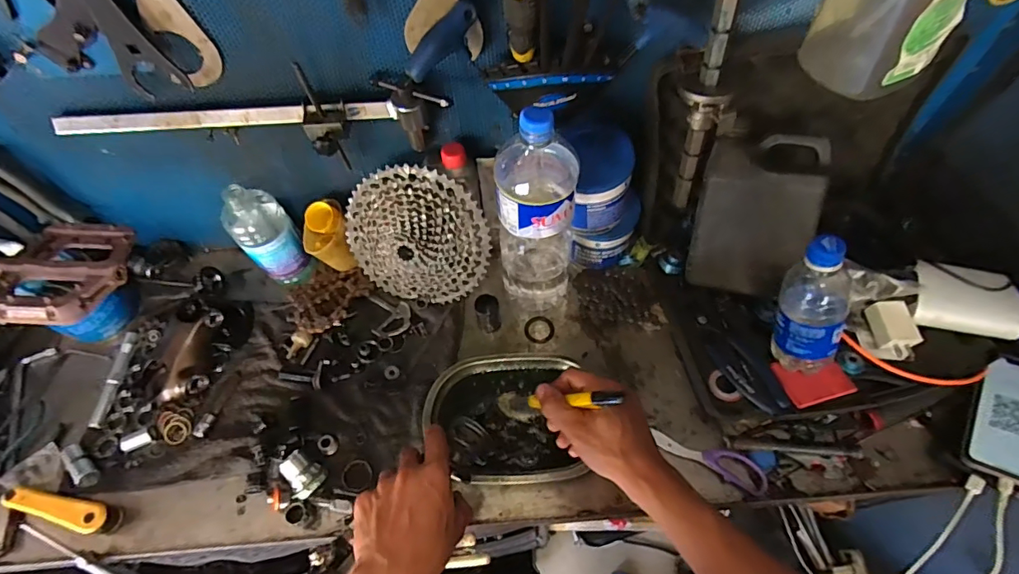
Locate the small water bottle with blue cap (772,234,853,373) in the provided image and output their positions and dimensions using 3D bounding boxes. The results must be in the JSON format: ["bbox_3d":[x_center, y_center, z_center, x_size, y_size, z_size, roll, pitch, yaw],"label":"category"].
[{"bbox_3d":[0.322,0.018,0.522,0.063,0.171,0.063,-16,32,-6],"label":"small water bottle with blue cap"}]

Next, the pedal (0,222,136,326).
[{"bbox_3d":[-0.403,-0.015,0.440,0.108,0.022,0.109,3,60,5],"label":"pedal"}]

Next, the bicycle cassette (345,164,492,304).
[{"bbox_3d":[-0.126,-0.057,0.642,0.195,0.189,0.046,10,30,5],"label":"bicycle cassette"}]

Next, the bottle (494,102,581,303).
[{"bbox_3d":[0.034,-0.083,0.587,0.084,0.314,0.105,6,60,7],"label":"bottle"}]

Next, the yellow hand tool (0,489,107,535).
[{"bbox_3d":[-0.524,0.259,0.574,0.124,0.042,0.029,10,60,9],"label":"yellow hand tool"}]

